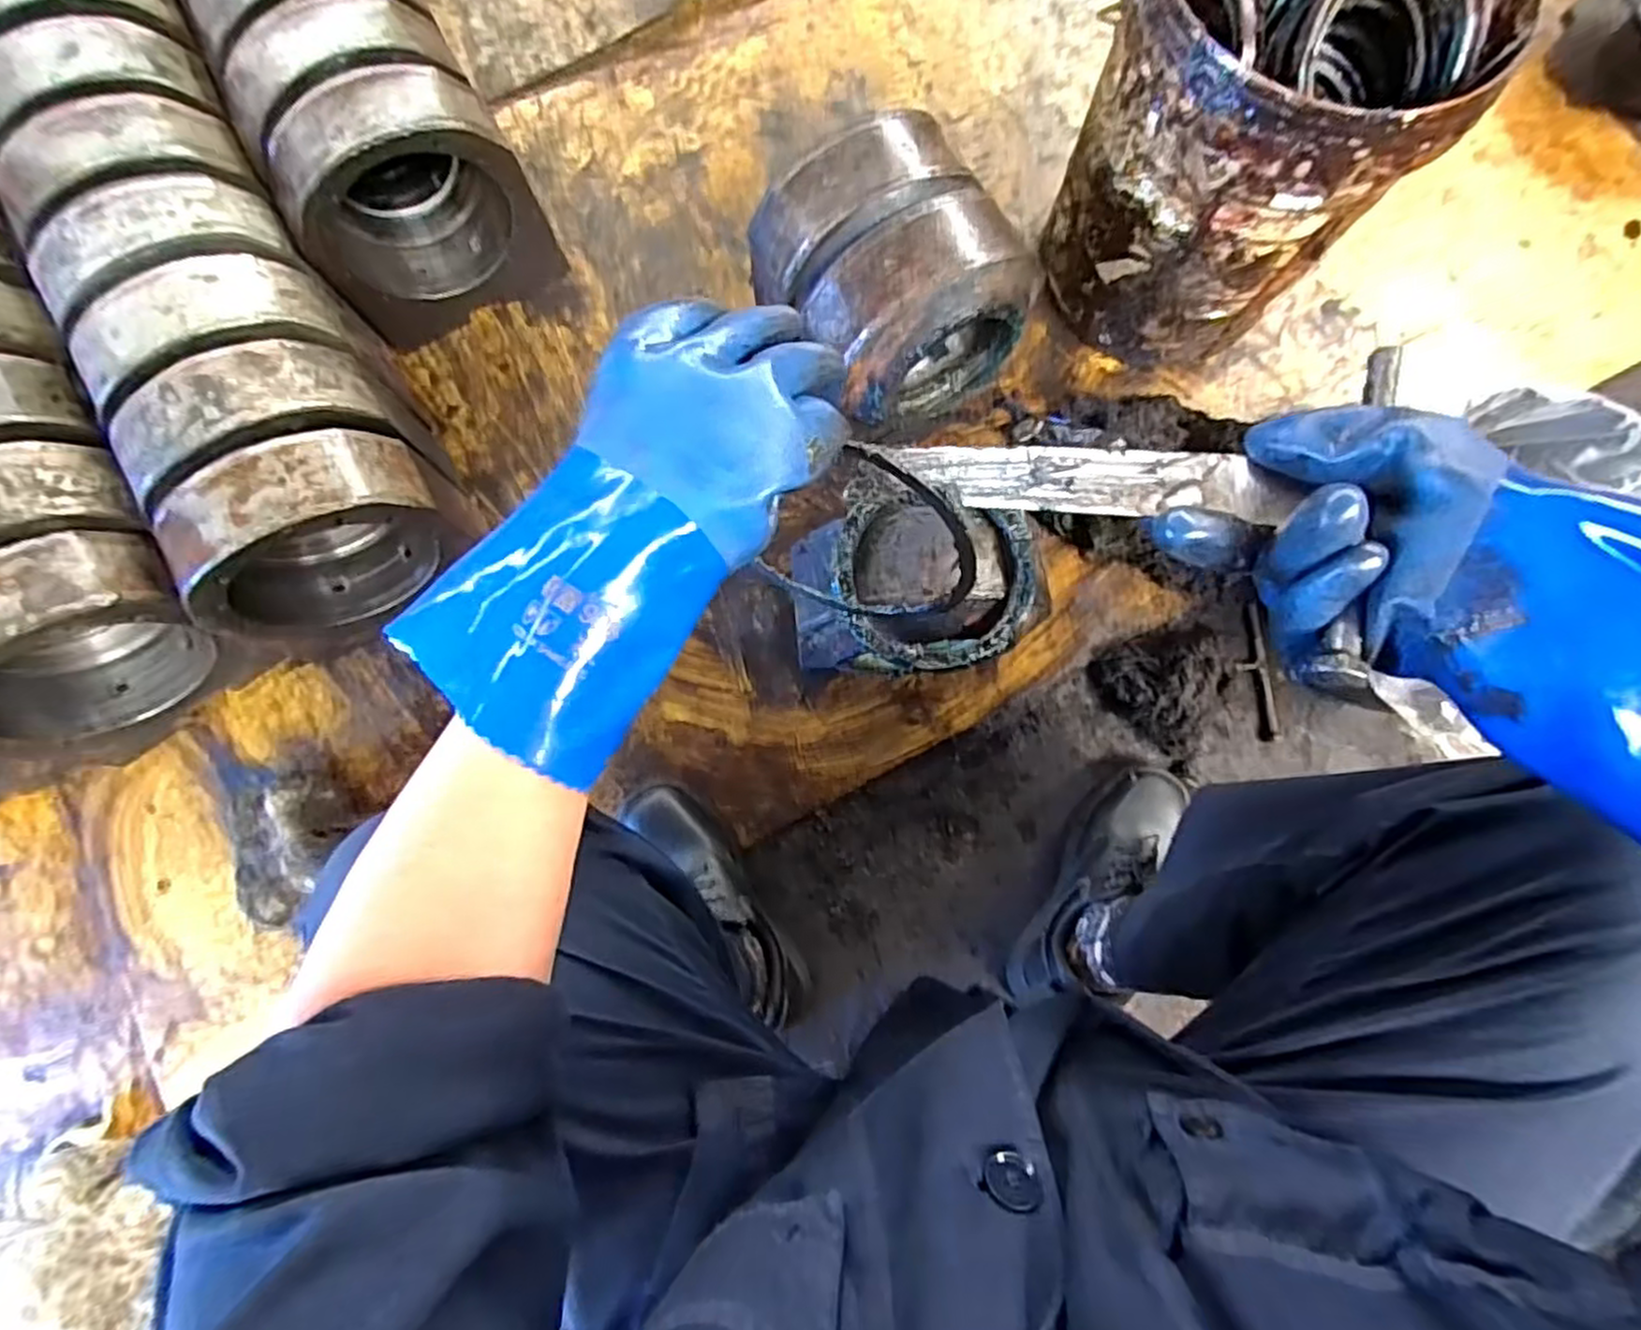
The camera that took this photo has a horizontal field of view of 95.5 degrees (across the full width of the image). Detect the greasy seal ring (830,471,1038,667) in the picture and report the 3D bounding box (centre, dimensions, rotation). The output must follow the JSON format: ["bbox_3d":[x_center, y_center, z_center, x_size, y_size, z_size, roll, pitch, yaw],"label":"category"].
[{"bbox_3d":[0.083,-0.066,0.560,0.150,0.015,0.138,0,79,0],"label":"greasy seal ring"}]

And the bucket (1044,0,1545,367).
[{"bbox_3d":[0.390,-0.501,0.684,0.265,0.370,0.279,0,79,0],"label":"bucket"}]

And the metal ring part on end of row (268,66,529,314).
[{"bbox_3d":[-0.401,-0.455,0.751,0.205,0.219,0.095,-34,83,-6],"label":"metal ring part on end of row"}]

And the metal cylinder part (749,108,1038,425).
[{"bbox_3d":[0.064,-0.358,0.704,0.195,0.168,0.209,-32,80,-6],"label":"metal cylinder part"}]

